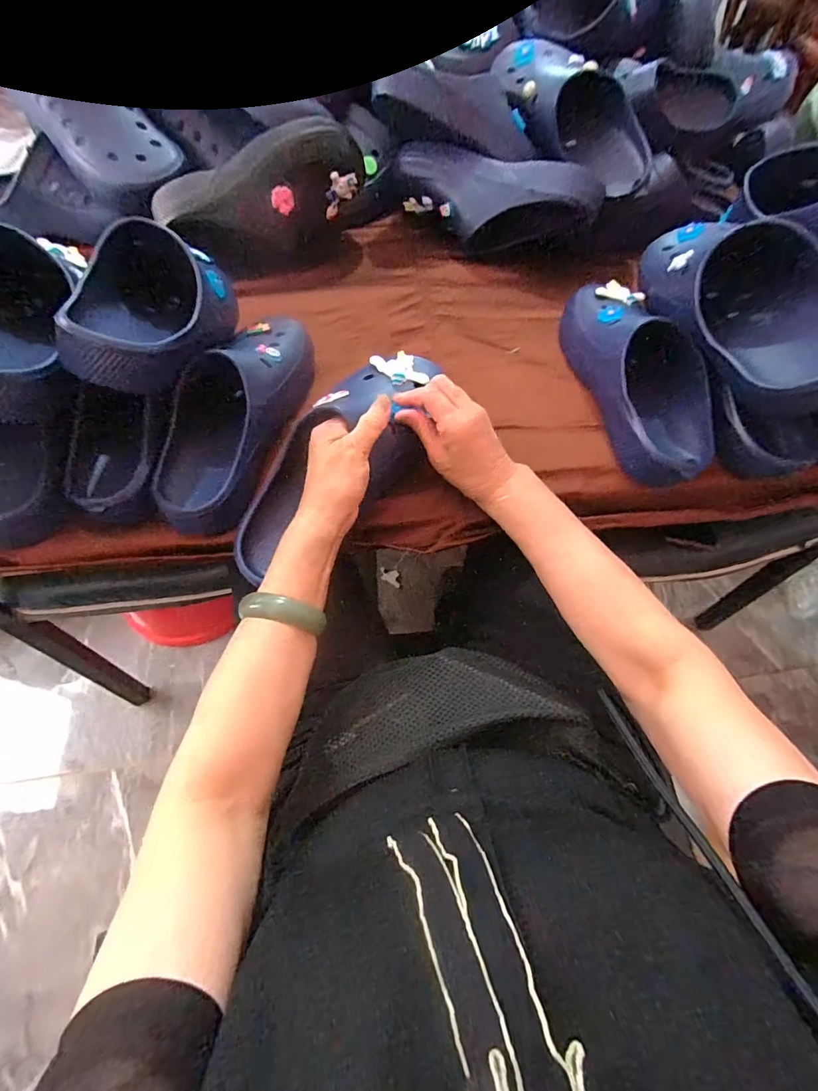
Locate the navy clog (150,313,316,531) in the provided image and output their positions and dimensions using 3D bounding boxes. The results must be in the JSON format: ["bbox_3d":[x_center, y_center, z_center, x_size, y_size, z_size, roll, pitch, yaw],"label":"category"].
[{"bbox_3d":[-0.168,-0.135,0.455,0.086,0.095,0.260,18,72,9],"label":"navy clog"}]

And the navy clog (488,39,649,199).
[{"bbox_3d":[0.220,-0.587,0.619,0.271,0.088,0.116,43,65,0],"label":"navy clog"}]

